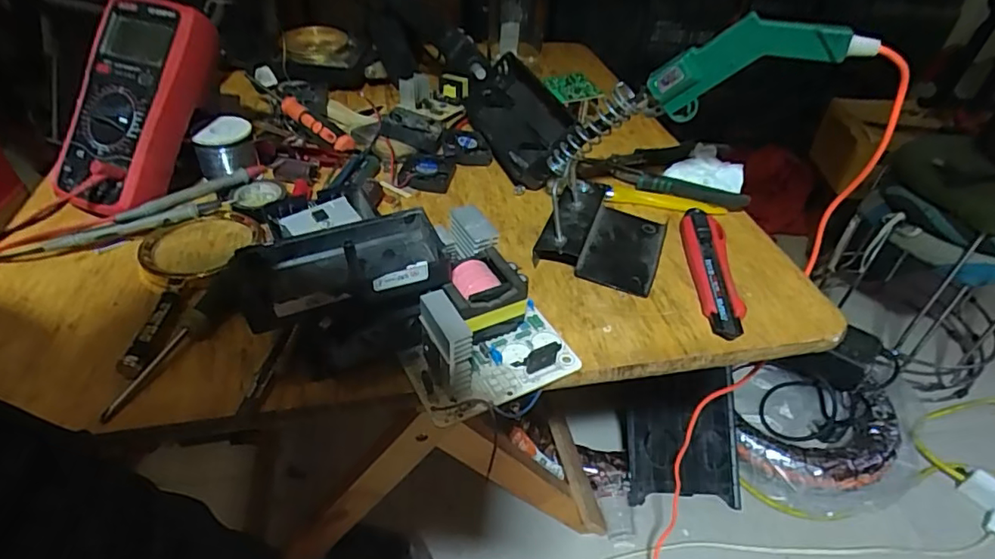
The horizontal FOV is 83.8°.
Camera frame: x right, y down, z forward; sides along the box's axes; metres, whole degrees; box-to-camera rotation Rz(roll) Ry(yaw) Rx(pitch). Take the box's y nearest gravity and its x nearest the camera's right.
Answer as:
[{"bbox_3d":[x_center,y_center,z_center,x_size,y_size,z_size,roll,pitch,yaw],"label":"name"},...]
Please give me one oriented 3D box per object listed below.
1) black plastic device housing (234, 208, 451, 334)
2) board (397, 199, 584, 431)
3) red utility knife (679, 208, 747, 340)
[{"bbox_3d":[-0.100,-0.008,0.360,0.125,0.028,0.067,-12,43,-17],"label":"black plastic device housing"},{"bbox_3d":[-0.021,0.016,0.384,0.109,0.060,0.139,-18,45,-23],"label":"board"},{"bbox_3d":[0.178,-0.012,0.462,0.031,0.022,0.146,5,41,2],"label":"red utility knife"}]

